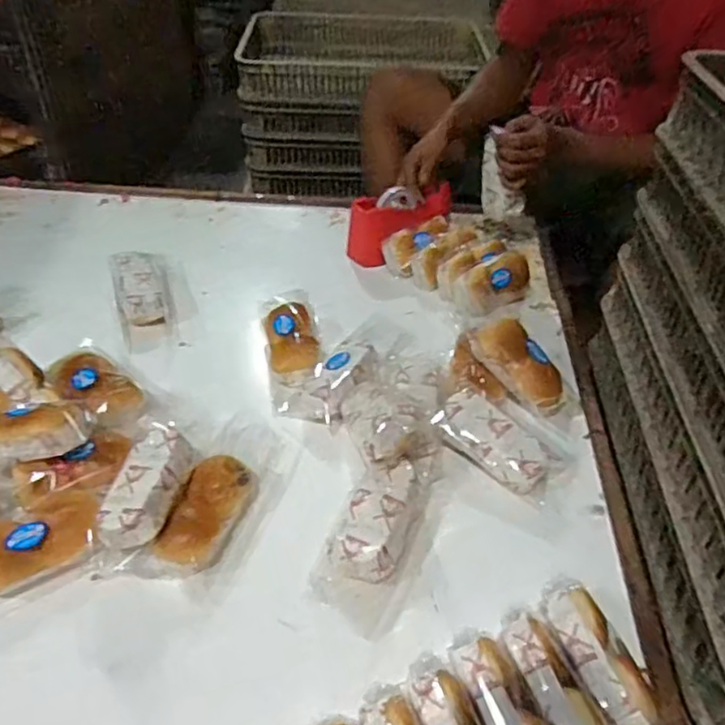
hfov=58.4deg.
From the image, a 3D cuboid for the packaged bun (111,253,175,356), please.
[{"bbox_3d":[-0.339,-0.108,1.003,0.081,0.052,0.223,-13,44,-16],"label":"packaged bun"}]

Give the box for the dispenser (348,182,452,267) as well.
[{"bbox_3d":[0.076,-0.246,1.151,0.212,0.096,0.084,-20,47,-23],"label":"dispenser"}]

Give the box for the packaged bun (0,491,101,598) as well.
[{"bbox_3d":[-0.336,0.185,0.669,0.131,0.048,0.080,-15,45,-19],"label":"packaged bun"}]

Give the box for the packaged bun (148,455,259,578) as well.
[{"bbox_3d":[-0.168,0.165,0.705,0.064,0.048,0.142,16,44,14],"label":"packaged bun"}]

